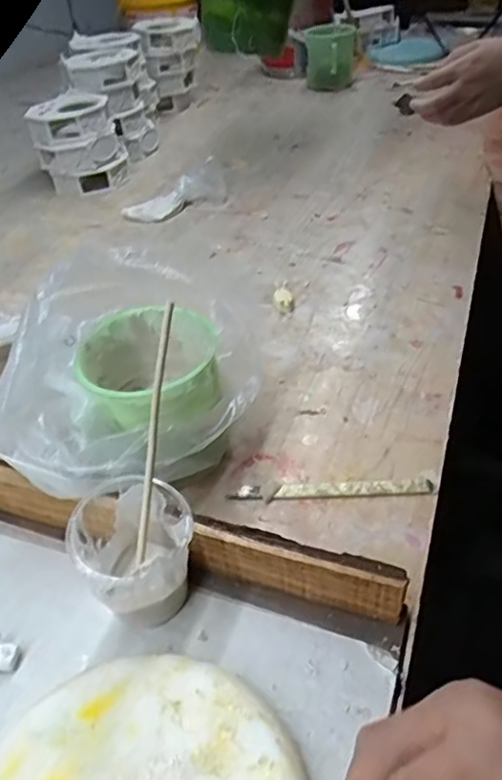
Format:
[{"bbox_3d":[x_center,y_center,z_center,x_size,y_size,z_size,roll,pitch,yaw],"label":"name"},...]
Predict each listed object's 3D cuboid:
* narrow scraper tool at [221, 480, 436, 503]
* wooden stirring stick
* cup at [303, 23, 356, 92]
[{"bbox_3d":[0.057,0.072,0.424,0.142,0.006,0.014,-4,42,3],"label":"narrow scraper tool"},{"bbox_3d":[-0.056,0.026,0.332,0.007,0.149,0.005,11,10,19],"label":"wooden stirring stick"},{"bbox_3d":[0.149,-0.630,1.105,0.088,0.102,0.101,3,43,11],"label":"cup"}]

